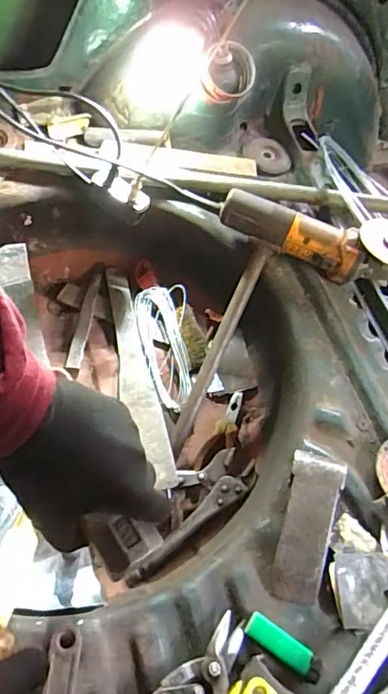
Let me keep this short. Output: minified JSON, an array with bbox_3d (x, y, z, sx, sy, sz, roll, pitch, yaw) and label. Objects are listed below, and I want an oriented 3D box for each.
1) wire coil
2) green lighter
[{"bbox_3d":[-0.051,-0.001,0.834,0.082,0.032,0.217,-2,60,-5],"label":"wire coil"},{"bbox_3d":[0.089,0.296,0.514,0.081,0.009,0.026,35,63,15],"label":"green lighter"}]

